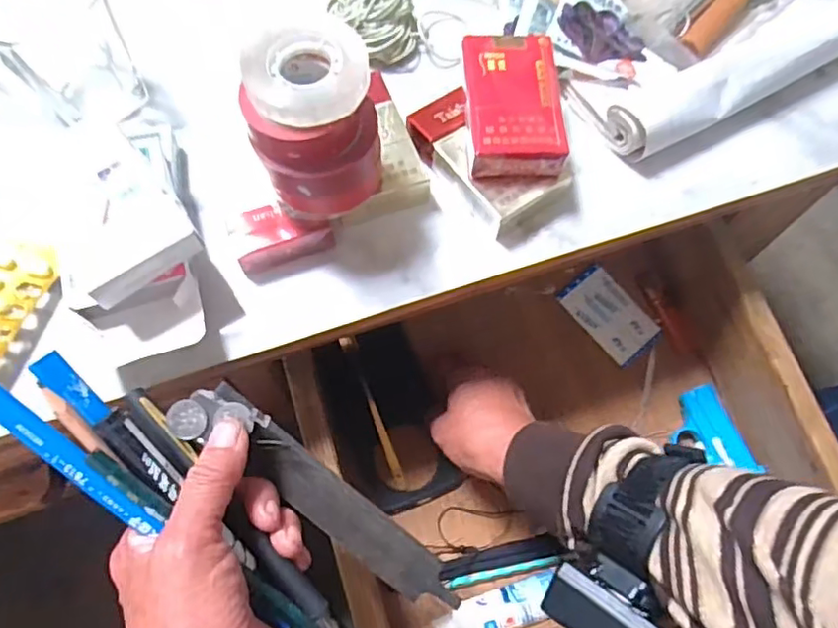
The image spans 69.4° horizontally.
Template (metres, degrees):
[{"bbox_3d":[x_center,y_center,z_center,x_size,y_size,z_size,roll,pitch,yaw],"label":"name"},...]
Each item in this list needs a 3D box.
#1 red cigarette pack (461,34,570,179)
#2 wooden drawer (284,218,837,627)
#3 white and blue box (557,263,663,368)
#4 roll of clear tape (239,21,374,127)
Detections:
[{"bbox_3d":[0.055,-0.122,0.348,0.053,0.016,0.088,-2,70,-2],"label":"red cigarette pack"},{"bbox_3d":[0.113,0.114,0.471,0.361,0.093,0.313,-17,70,-9],"label":"wooden drawer"},{"bbox_3d":[0.175,-0.001,0.551,0.056,0.005,0.087,-37,74,-15],"label":"white and blue box"},{"bbox_3d":[-0.052,-0.114,0.282,0.056,0.013,0.055,1,69,-2],"label":"roll of clear tape"}]

